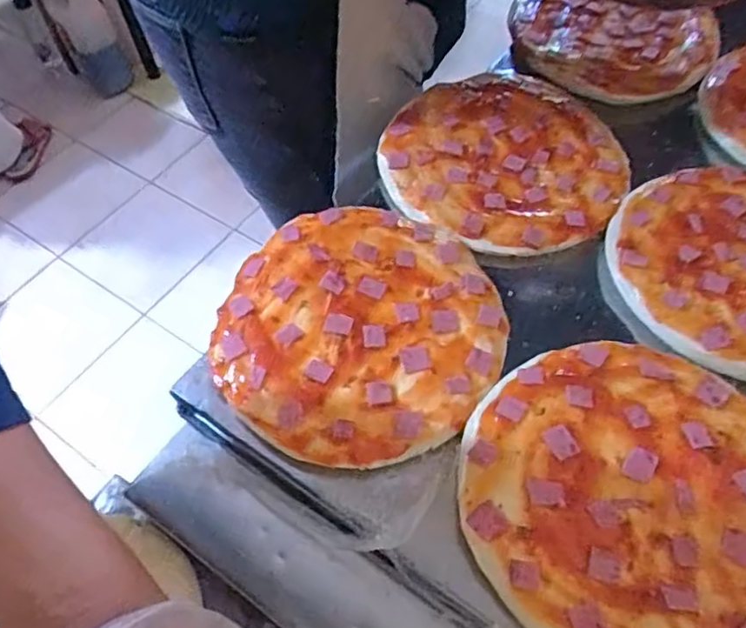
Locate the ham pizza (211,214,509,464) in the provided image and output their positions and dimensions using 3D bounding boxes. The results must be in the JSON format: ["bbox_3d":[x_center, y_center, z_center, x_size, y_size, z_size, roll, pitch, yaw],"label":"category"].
[{"bbox_3d":[-0.009,0.005,0.444,0.190,0.019,0.202,0,53,-1],"label":"ham pizza"}]

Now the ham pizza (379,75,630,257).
[{"bbox_3d":[0.118,-0.140,0.543,0.191,0.018,0.213,39,61,25],"label":"ham pizza"}]

